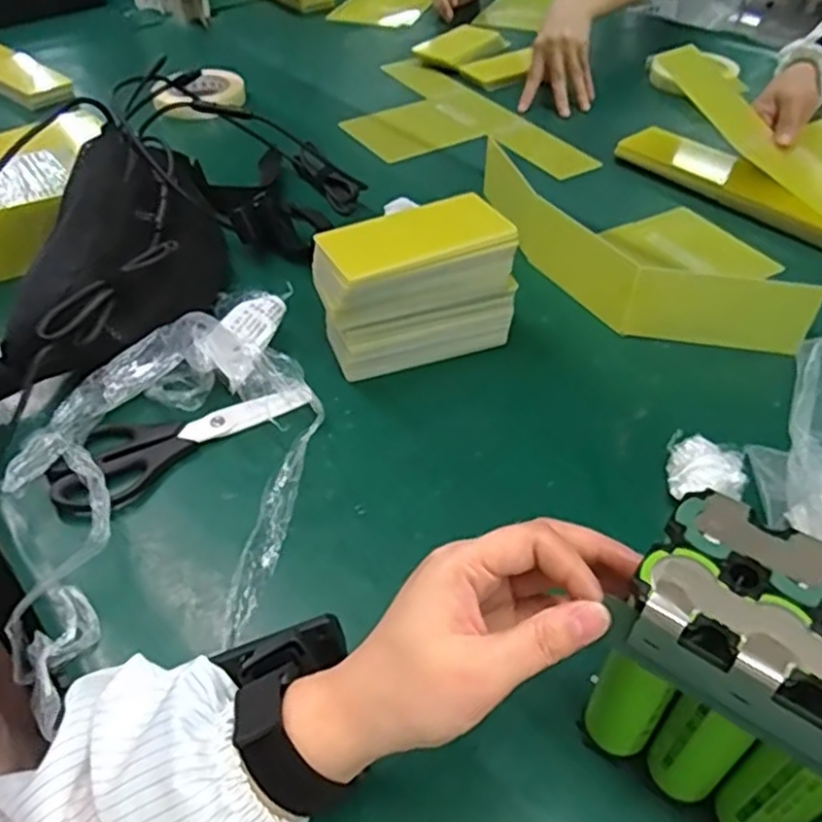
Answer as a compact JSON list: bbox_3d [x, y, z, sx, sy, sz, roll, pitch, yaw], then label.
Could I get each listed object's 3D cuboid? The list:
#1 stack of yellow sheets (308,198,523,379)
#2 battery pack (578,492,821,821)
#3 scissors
[{"bbox_3d":[0.002,-0.102,0.573,0.154,0.106,0.076,-17,47,-15],"label":"stack of yellow sheets"},{"bbox_3d":[0.156,0.128,0.302,0.132,0.138,0.073,29,53,27],"label":"battery pack"},{"bbox_3d":[-0.175,0.013,0.526,0.189,0.018,0.068,-31,52,-26],"label":"scissors"}]

